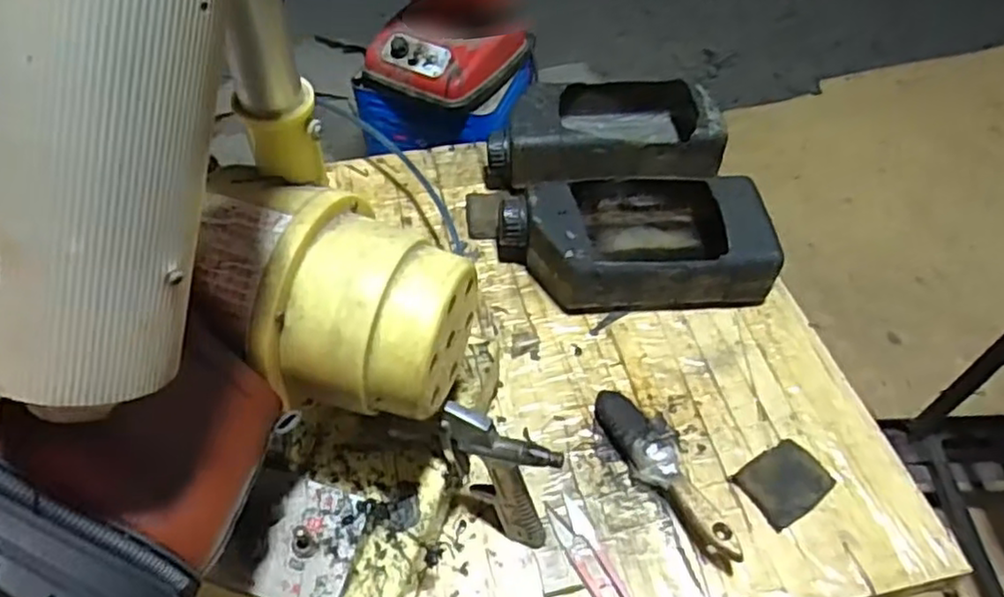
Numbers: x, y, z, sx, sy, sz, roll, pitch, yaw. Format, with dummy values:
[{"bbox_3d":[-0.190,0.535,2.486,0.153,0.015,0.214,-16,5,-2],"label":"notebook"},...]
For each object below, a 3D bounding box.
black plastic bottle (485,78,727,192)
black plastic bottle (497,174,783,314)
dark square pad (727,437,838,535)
[{"bbox_3d":[0.097,-0.166,0.681,0.221,0.070,0.119,-3,52,-4],"label":"black plastic bottle"},{"bbox_3d":[0.112,-0.053,0.596,0.225,0.062,0.122,-2,52,-3],"label":"black plastic bottle"},{"bbox_3d":[0.203,0.129,0.488,0.061,0.013,0.047,-27,58,-21],"label":"dark square pad"}]

